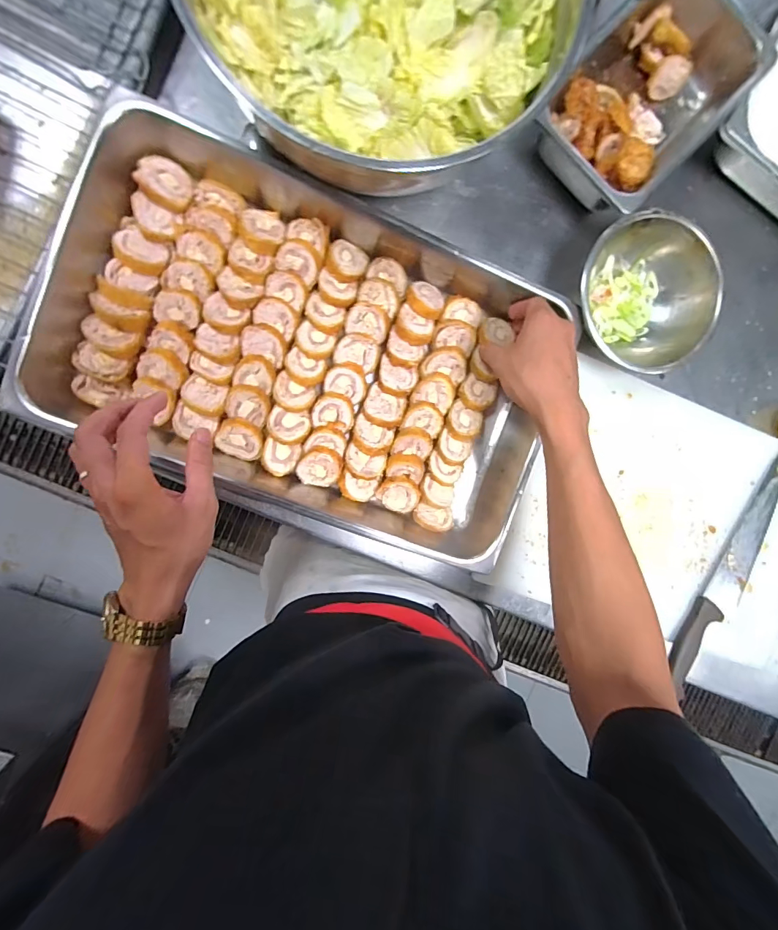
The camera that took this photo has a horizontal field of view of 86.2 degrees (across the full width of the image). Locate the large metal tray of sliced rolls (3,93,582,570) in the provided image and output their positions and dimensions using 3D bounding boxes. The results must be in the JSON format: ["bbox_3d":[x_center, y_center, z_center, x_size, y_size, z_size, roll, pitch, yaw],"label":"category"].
[{"bbox_3d":[-0.080,-0.116,0.457,0.525,0.063,0.352,20,93,-9],"label":"large metal tray of sliced rolls"}]

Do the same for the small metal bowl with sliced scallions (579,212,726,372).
[{"bbox_3d":[0.294,-0.201,0.493,0.171,0.074,0.149,26,90,-9],"label":"small metal bowl with sliced scallions"}]

